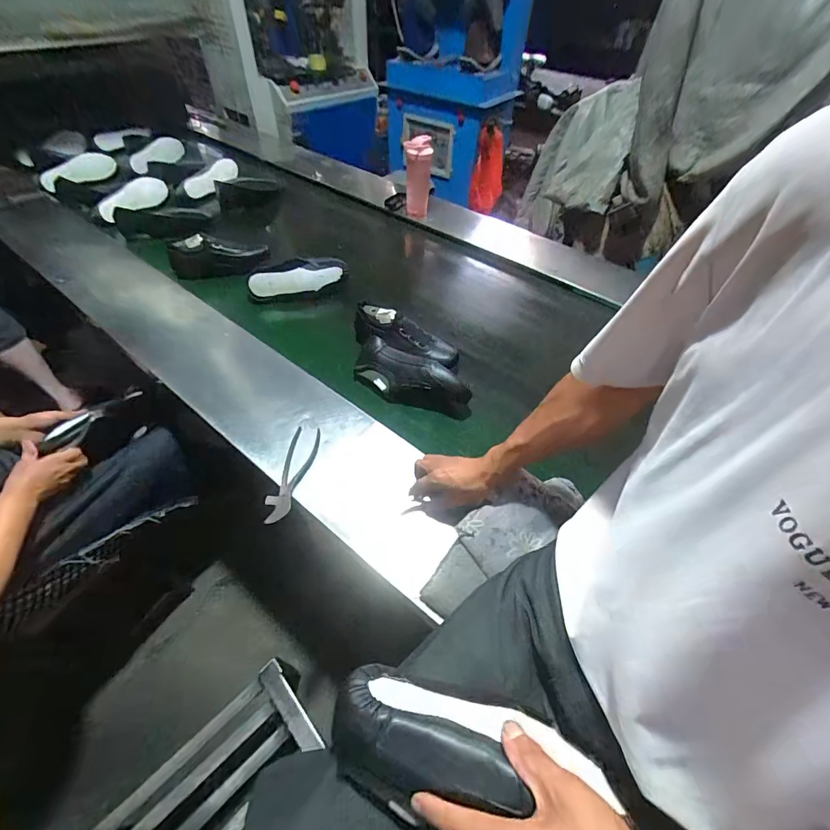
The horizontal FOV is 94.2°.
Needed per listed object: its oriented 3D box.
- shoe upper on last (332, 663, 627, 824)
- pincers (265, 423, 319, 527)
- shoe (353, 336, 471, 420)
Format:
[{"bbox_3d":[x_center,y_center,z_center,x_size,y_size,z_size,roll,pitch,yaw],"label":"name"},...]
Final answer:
[{"bbox_3d":[0.032,0.300,0.353,0.225,0.074,0.098,-5,48,16],"label":"shoe upper on last"},{"bbox_3d":[-0.219,0.102,0.696,0.056,0.017,0.195,9,50,4],"label":"pincers"},{"bbox_3d":[-0.003,-0.078,0.860,0.262,0.096,0.093,18,51,12],"label":"shoe"}]

